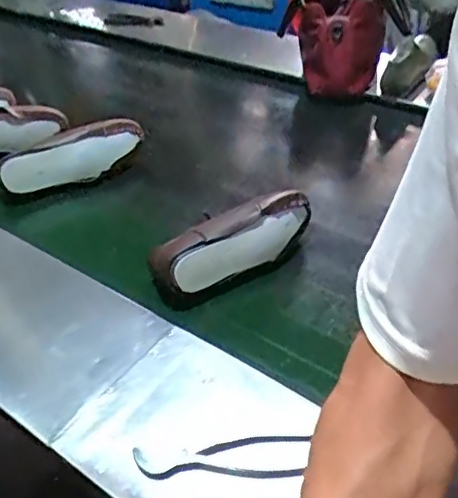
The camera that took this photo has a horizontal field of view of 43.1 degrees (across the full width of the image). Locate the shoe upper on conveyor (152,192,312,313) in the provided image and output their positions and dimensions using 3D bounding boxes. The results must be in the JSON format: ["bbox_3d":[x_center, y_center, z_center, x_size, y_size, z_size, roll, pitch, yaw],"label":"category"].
[{"bbox_3d":[0.007,-0.001,0.904,0.282,0.101,0.090,-27,45,-25],"label":"shoe upper on conveyor"}]

